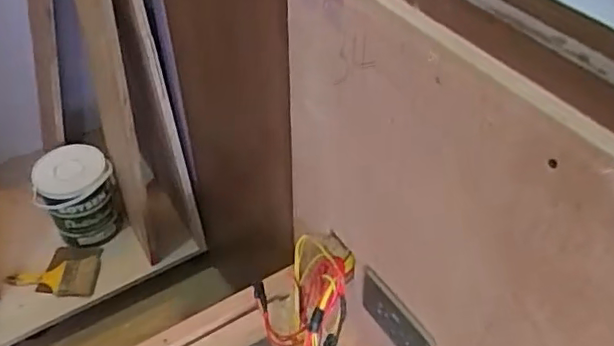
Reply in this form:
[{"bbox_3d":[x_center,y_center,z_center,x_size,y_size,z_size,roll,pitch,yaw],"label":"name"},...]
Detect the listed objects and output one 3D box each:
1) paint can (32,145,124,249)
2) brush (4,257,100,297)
[{"bbox_3d":[-0.595,0.060,1.517,0.189,0.203,0.175,-17,48,-17],"label":"paint can"},{"bbox_3d":[-0.635,0.271,1.442,0.220,0.029,0.110,-6,45,-6],"label":"brush"}]

